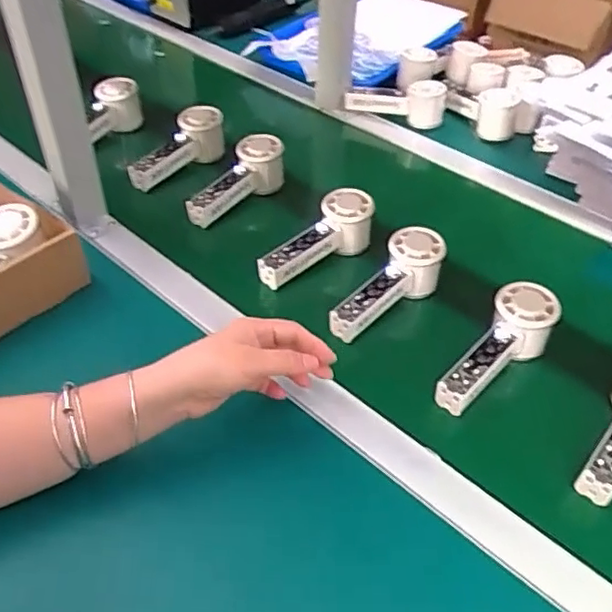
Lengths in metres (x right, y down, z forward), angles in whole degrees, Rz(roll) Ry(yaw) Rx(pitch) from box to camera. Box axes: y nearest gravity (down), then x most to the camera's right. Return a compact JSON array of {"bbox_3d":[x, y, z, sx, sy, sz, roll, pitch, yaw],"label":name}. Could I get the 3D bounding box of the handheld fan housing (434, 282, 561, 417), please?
[{"bbox_3d":[0.178,0.043,0.589,0.155,0.050,0.057,-42,58,-19],"label":"handheld fan housing"}]

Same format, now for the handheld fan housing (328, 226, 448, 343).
[{"bbox_3d":[0.085,-0.017,0.652,0.153,0.061,0.053,-42,57,-17],"label":"handheld fan housing"}]

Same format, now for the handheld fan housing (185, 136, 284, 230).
[{"bbox_3d":[-0.086,-0.151,0.786,0.051,0.066,0.153,35,71,30],"label":"handheld fan housing"}]

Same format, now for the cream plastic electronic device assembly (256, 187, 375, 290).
[{"bbox_3d":[0.013,-0.070,0.706,0.156,0.061,0.053,-37,54,-15],"label":"cream plastic electronic device assembly"}]

